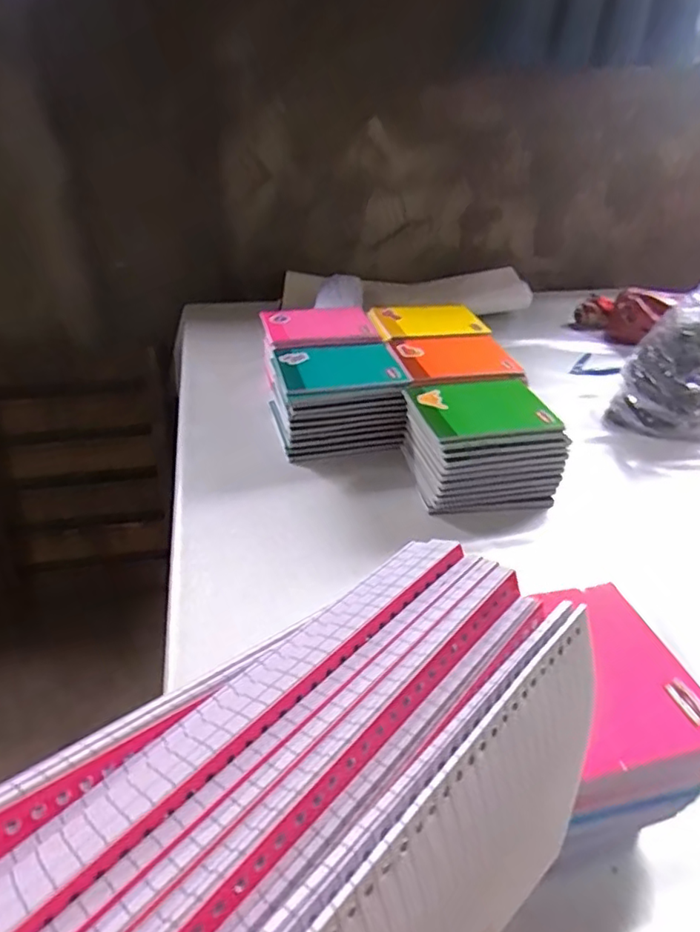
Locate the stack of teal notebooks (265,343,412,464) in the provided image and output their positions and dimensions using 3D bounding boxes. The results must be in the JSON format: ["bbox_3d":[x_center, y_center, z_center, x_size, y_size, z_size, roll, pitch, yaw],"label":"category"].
[{"bbox_3d":[-0.023,-0.114,1.006,0.205,0.116,0.179,-9,36,-15],"label":"stack of teal notebooks"}]

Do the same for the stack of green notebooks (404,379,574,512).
[{"bbox_3d":[0.207,-0.040,0.909,0.211,0.109,0.179,-4,35,-8],"label":"stack of green notebooks"}]

